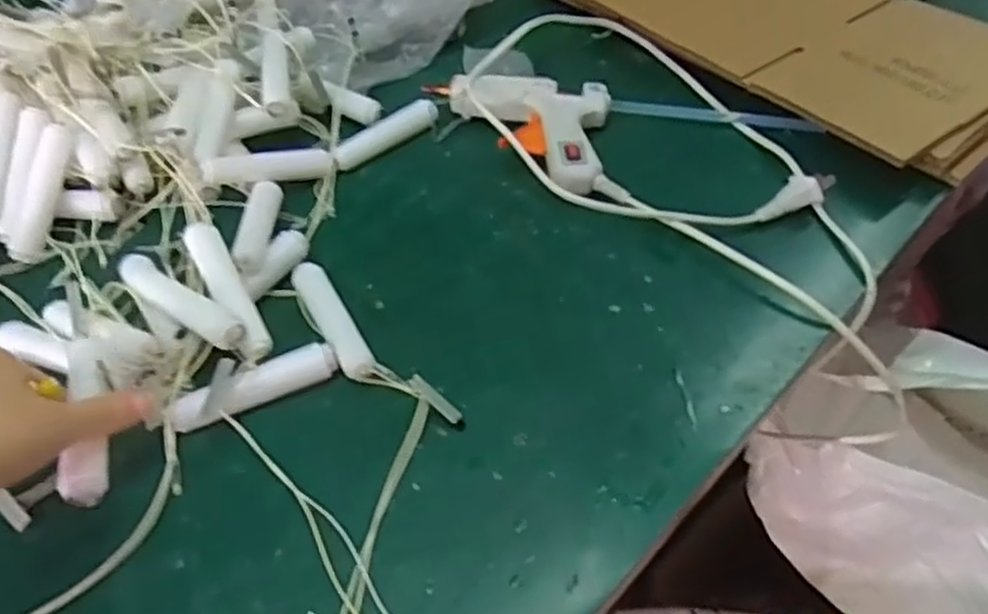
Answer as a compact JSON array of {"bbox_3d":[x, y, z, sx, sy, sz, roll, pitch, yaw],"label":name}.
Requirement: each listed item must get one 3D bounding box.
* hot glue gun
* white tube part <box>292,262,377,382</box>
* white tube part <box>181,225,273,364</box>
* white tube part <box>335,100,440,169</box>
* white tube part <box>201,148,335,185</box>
[{"bbox_3d":[0.022,-0.122,0.548,0.127,0.030,0.118,-1,47,1],"label":"hot glue gun"},{"bbox_3d":[-0.092,0.009,0.442,0.019,0.014,0.092,-24,51,-19],"label":"white tube part"},{"bbox_3d":[-0.150,-0.011,0.432,0.019,0.013,0.096,-25,64,-20],"label":"white tube part"},{"bbox_3d":[-0.079,-0.126,0.558,0.082,0.016,0.017,-32,53,-9],"label":"white tube part"},{"bbox_3d":[-0.152,-0.095,0.520,0.086,0.013,0.018,-10,47,-26],"label":"white tube part"}]

